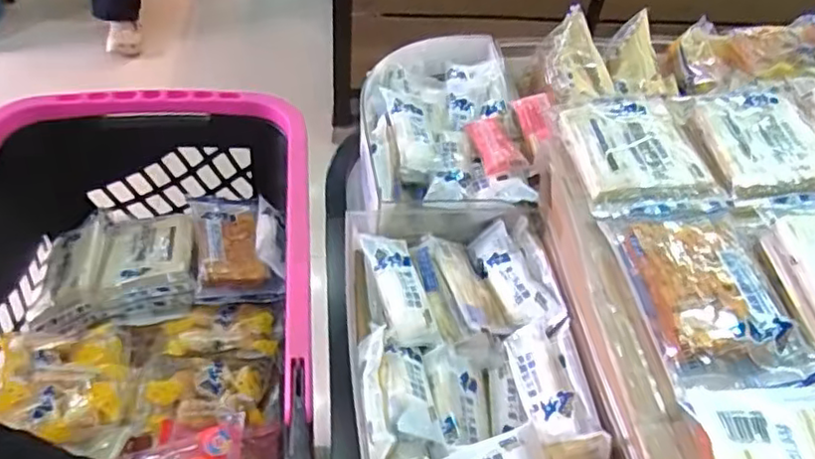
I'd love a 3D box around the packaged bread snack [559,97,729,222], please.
[{"bbox_3d":[0.189,-0.061,0.524,0.104,0.018,0.139,1,48,-6],"label":"packaged bread snack"}]

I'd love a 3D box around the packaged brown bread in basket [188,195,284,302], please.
[{"bbox_3d":[-0.209,0.016,0.792,0.107,0.041,0.157,-7,49,-13],"label":"packaged brown bread in basket"}]

